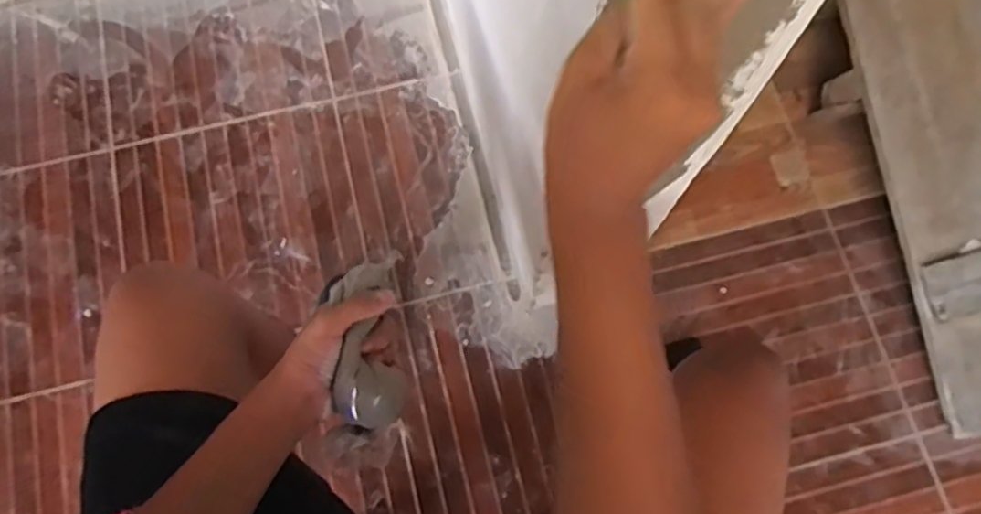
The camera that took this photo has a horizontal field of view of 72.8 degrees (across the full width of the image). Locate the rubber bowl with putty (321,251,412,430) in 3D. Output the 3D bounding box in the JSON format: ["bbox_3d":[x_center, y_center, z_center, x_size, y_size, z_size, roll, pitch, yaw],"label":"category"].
[{"bbox_3d":[-0.102,0.069,0.541,0.061,0.034,0.137,-6,82,-1],"label":"rubber bowl with putty"}]

